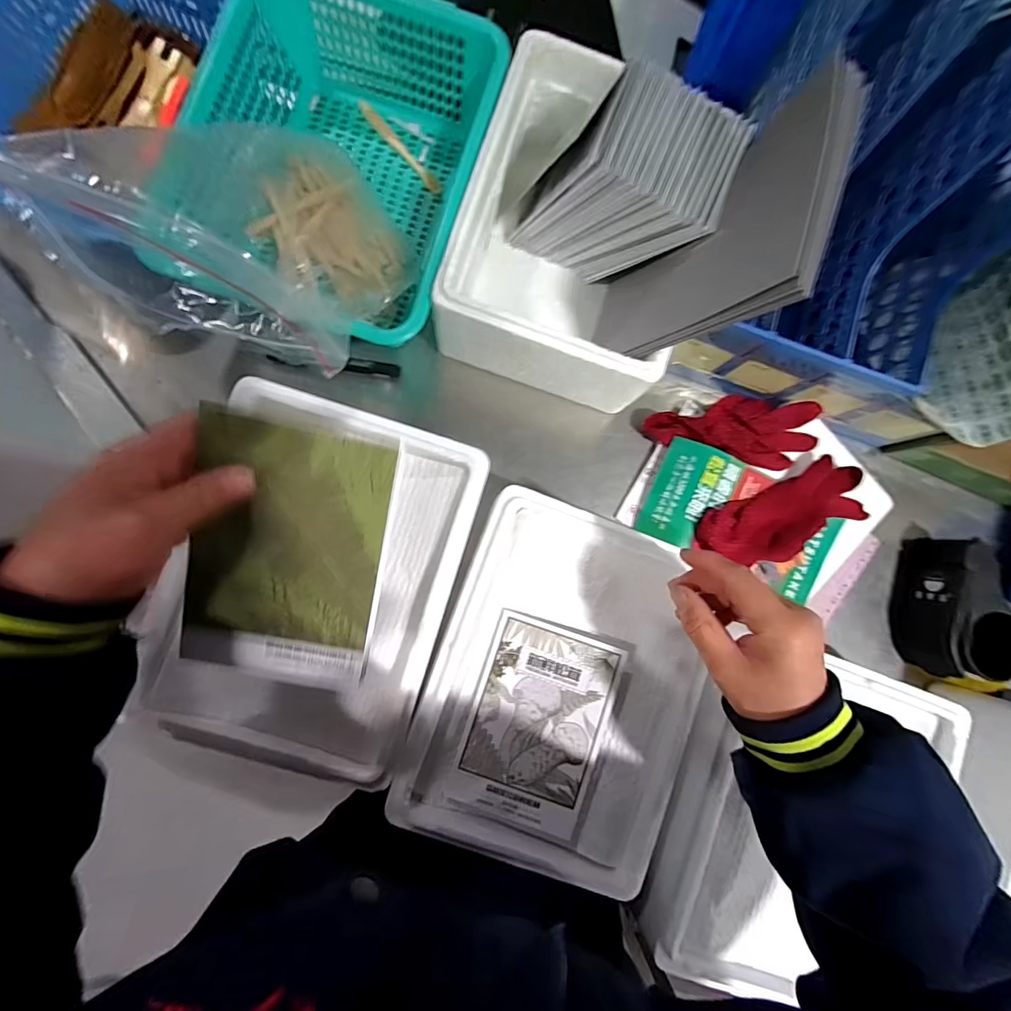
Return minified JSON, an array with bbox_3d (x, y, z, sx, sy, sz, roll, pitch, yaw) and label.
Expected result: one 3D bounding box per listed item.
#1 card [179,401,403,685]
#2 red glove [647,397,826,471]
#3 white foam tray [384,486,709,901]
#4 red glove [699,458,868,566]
[{"bbox_3d":[-0.134,0.032,0.277,0.113,0.005,0.160,12,101,-6],"label":"card"},{"bbox_3d":[0.259,-0.087,0.513,0.183,0.032,0.081,4,85,8],"label":"red glove"},{"bbox_3d":[0.055,0.158,0.396,0.231,0.026,0.297,20,84,-3],"label":"white foam tray"},{"bbox_3d":[0.305,0.014,0.492,0.188,0.022,0.080,-25,88,-7],"label":"red glove"}]

